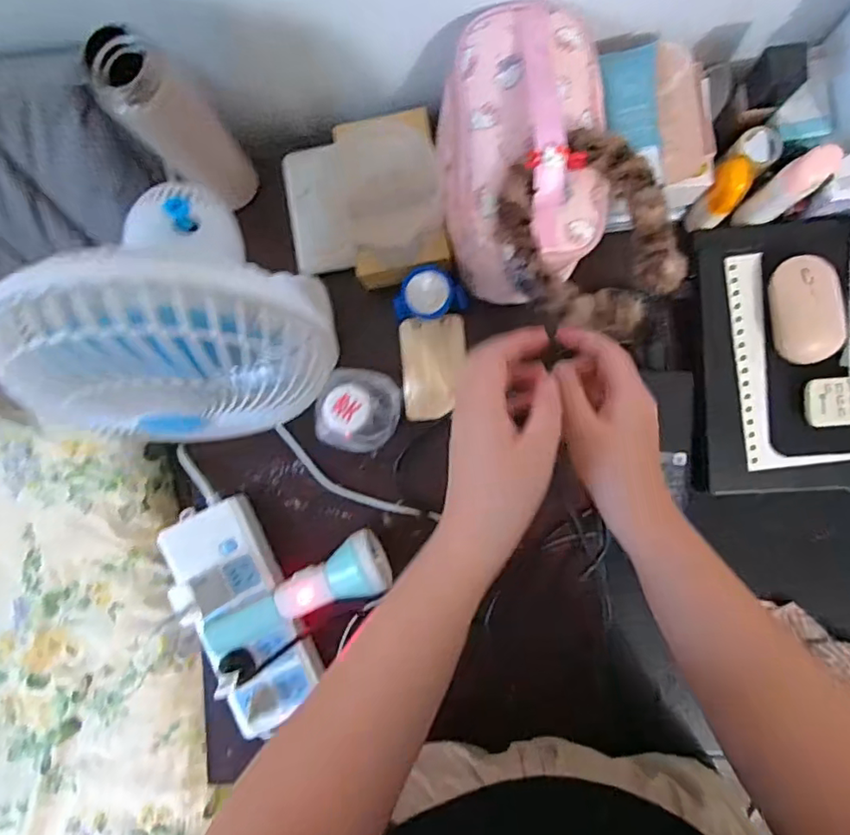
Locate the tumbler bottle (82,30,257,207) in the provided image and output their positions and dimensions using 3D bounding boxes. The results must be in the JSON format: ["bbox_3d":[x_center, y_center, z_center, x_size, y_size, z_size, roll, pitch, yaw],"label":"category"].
[{"bbox_3d":[-0.216,-0.255,0.506,0.064,0.183,0.063,0,85,5],"label":"tumbler bottle"}]

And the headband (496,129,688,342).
[{"bbox_3d":[0.139,-0.151,0.472,0.152,0.042,0.152,-2,99,-14],"label":"headband"}]

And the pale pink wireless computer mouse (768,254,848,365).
[{"bbox_3d":[0.368,-0.103,0.538,0.058,0.033,0.097,-8,85,4],"label":"pale pink wireless computer mouse"}]

